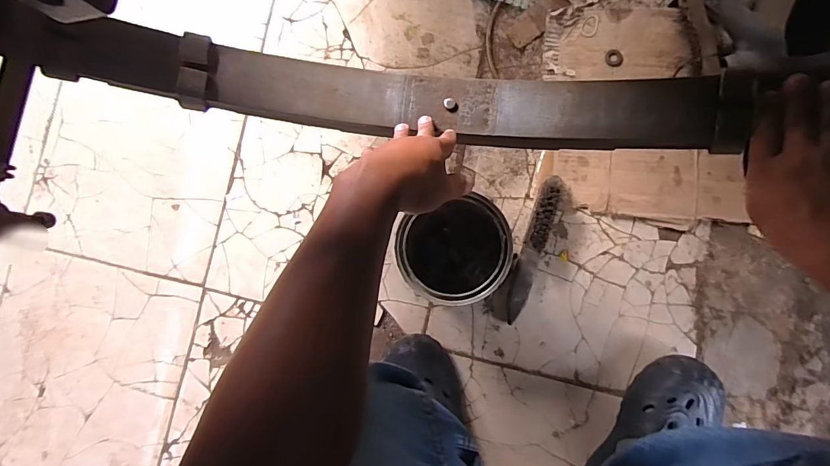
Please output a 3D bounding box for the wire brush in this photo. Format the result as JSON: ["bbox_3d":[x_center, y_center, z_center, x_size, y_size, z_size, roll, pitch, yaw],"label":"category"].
[{"bbox_3d":[0.183,0.025,0.645,0.039,0.047,0.225,21,88,9],"label":"wire brush"}]

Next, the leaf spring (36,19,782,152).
[{"bbox_3d":[0.049,-0.139,0.388,0.743,0.141,0.066,5,86,3],"label":"leaf spring"}]

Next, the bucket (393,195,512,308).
[{"bbox_3d":[0.058,0.026,0.613,0.147,0.157,0.140,-1,85,8],"label":"bucket"}]

